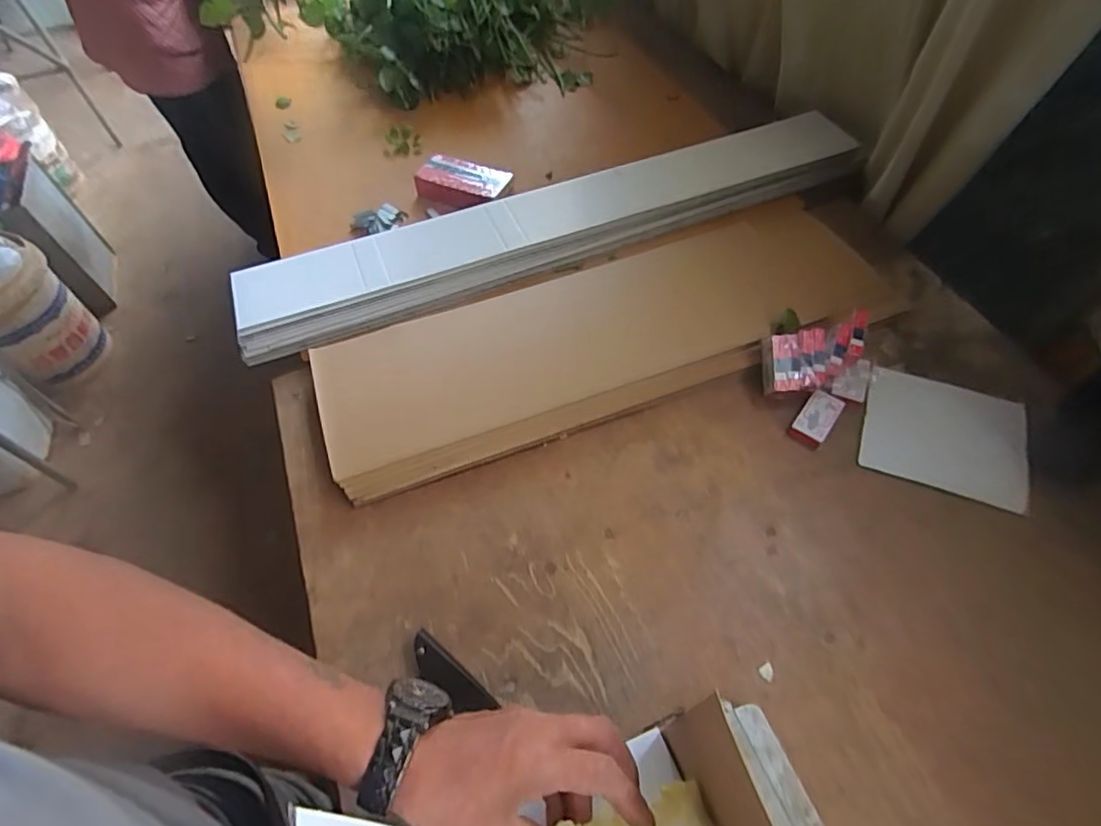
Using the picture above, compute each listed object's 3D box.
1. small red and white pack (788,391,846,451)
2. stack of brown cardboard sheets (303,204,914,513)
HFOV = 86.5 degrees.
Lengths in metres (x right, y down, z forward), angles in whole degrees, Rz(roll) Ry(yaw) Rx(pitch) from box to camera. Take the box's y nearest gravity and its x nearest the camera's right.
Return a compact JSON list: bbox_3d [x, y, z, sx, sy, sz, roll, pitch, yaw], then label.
[{"bbox_3d":[0.314,0.006,0.690,0.039,0.021,0.072,33,65,22],"label":"small red and white pack"},{"bbox_3d":[0.081,-0.111,0.760,0.746,0.035,0.238,-21,58,-10],"label":"stack of brown cardboard sheets"}]

